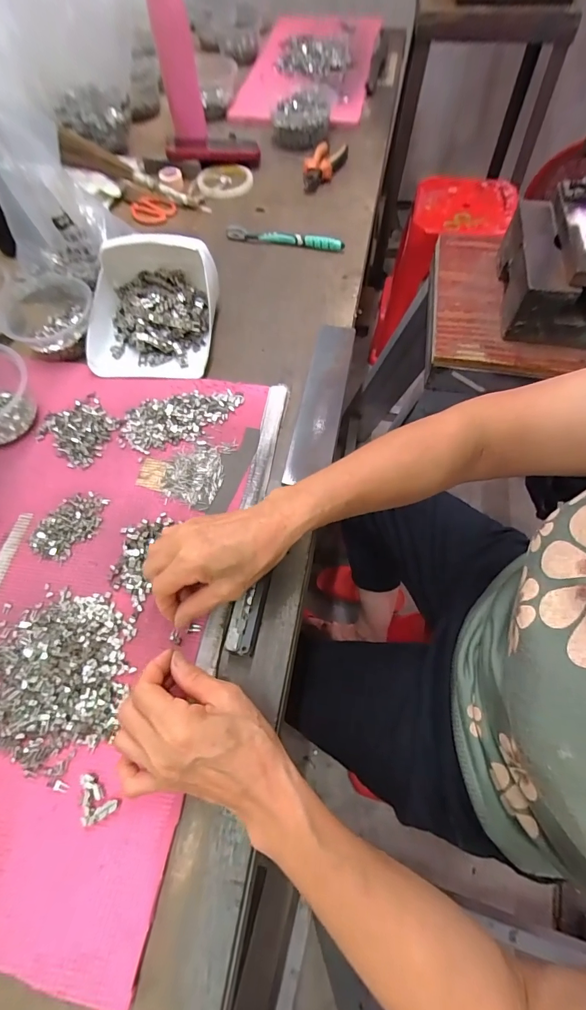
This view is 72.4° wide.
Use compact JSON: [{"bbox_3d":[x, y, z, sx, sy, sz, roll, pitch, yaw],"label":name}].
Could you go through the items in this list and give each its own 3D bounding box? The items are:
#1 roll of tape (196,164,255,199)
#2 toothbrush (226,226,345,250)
[{"bbox_3d":[-0.123,-0.590,0.730,0.098,0.023,0.087,14,64,9],"label":"roll of tape"},{"bbox_3d":[-0.014,-0.419,0.625,0.185,0.019,0.010,12,64,4],"label":"toothbrush"}]

